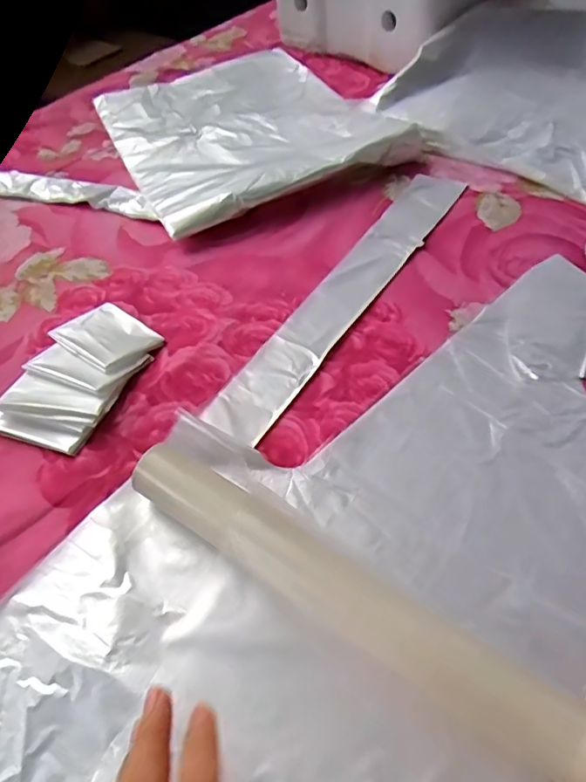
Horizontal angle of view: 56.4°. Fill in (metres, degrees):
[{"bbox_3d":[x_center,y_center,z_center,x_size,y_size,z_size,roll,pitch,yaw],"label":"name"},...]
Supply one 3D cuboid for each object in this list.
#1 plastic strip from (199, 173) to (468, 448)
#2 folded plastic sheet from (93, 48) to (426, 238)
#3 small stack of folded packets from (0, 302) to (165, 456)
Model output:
[{"bbox_3d":[0.054,-0.099,0.514,0.056,0.014,0.388,28,59,23],"label":"plastic strip"},{"bbox_3d":[-0.068,-0.337,0.686,0.299,0.035,0.369,-24,54,-14],"label":"folded plastic sheet"},{"bbox_3d":[-0.176,-0.019,0.456,0.090,0.018,0.146,14,54,14],"label":"small stack of folded packets"}]

